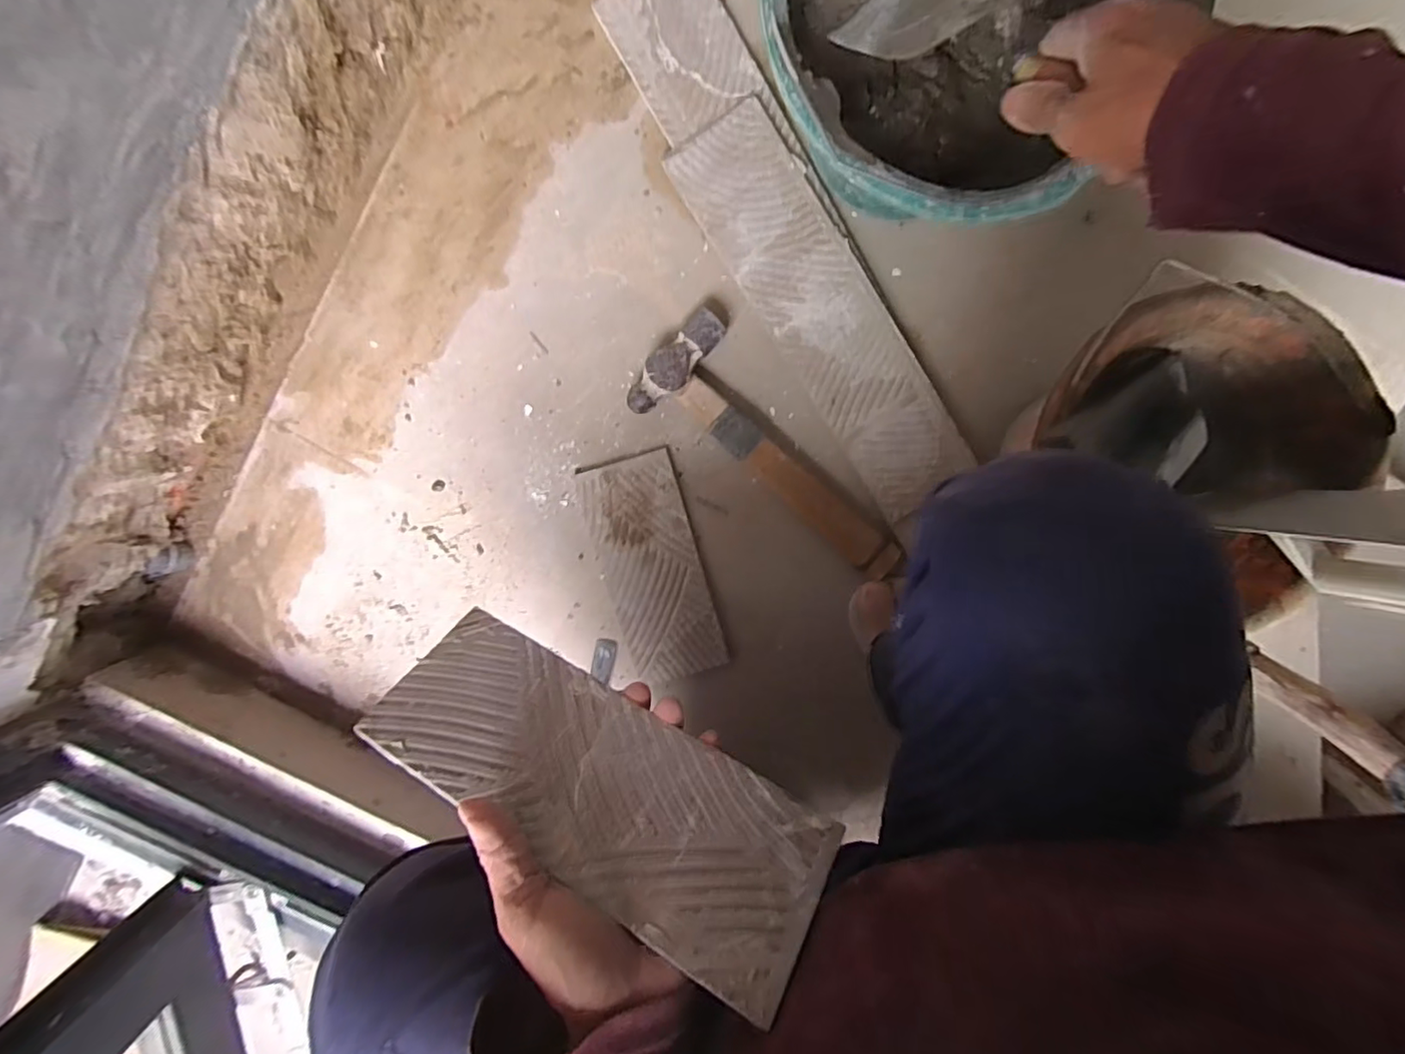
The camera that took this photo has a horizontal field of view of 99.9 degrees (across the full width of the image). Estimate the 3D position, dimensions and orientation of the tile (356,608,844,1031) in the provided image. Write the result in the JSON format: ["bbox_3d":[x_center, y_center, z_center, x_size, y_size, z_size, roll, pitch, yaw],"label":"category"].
[{"bbox_3d":[-0.058,0.134,0.317,0.248,0.091,0.004,26,142,16],"label":"tile"}]

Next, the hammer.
[{"bbox_3d":[0.072,-0.066,0.567,0.297,0.032,0.109,42,98,-5],"label":"hammer"}]

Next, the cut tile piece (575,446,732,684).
[{"bbox_3d":[-0.048,0.043,0.598,0.099,0.011,0.230,-15,99,4],"label":"cut tile piece"}]

